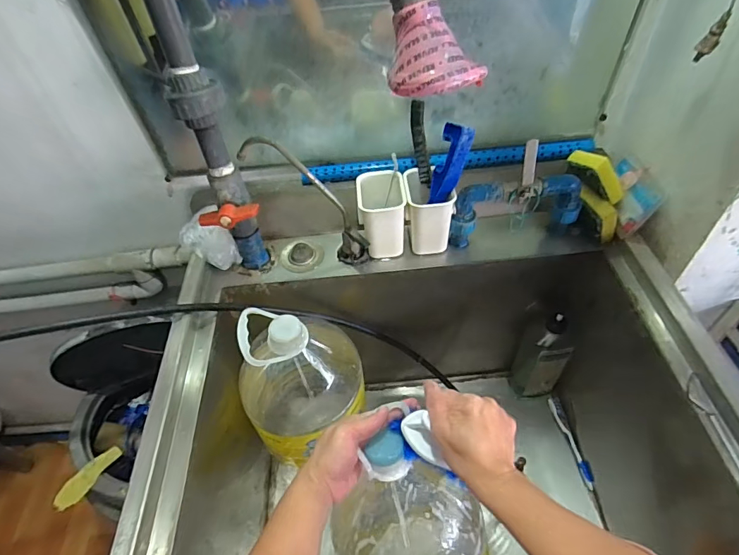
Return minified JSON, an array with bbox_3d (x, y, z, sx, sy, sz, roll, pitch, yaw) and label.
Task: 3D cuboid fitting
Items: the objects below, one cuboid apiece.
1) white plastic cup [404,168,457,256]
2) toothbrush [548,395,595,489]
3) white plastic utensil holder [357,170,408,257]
[{"bbox_3d":[0.093,-0.100,0.701,0.073,0.108,0.084,-2,50,3],"label":"white plastic cup"},{"bbox_3d":[0.406,0.323,0.889,0.025,0.012,0.181,-10,50,-3],"label":"toothbrush"},{"bbox_3d":[0.020,-0.099,0.700,0.068,0.108,0.085,-6,50,0],"label":"white plastic utensil holder"}]

